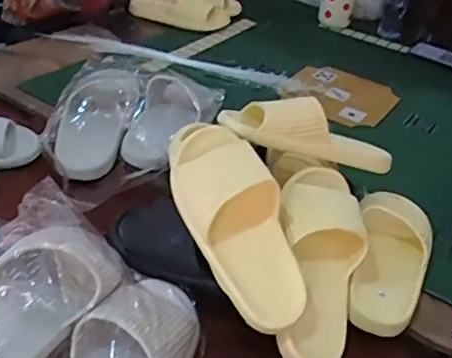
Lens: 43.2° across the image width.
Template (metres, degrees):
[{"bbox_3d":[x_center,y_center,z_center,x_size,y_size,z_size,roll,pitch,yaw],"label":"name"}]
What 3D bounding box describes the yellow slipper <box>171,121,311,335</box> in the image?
[{"bbox_3d":[0.003,0.030,0.638,0.092,0.090,0.275,-12,61,-23],"label":"yellow slipper"}]

